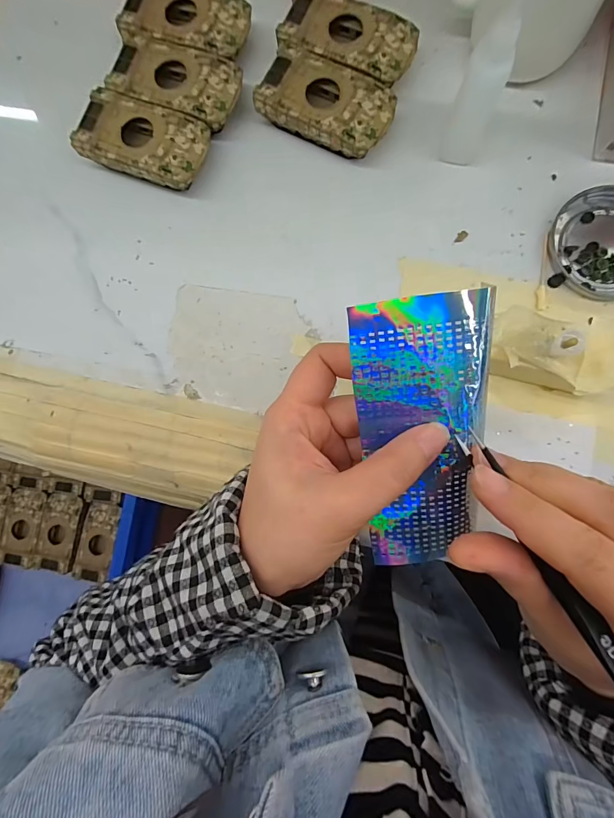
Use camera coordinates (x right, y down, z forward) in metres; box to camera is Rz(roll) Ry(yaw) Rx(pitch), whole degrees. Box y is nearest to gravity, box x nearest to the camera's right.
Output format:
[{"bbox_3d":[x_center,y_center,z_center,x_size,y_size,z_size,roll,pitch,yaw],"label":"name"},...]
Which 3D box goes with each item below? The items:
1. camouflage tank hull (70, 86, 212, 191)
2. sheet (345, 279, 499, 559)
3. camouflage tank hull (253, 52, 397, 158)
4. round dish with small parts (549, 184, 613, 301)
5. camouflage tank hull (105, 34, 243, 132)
[{"bbox_3d":[-0.121,-0.198,0.290,0.094,0.022,0.053,21,86,6],"label":"camouflage tank hull"},{"bbox_3d":[0.053,0.011,0.176,0.060,0.011,0.122,-2,100,4],"label":"sheet"},{"bbox_3d":[0.014,-0.220,0.281,0.094,0.020,0.051,26,87,6],"label":"camouflage tank hull"},{"bbox_3d":[0.211,-0.116,0.267,0.076,0.008,0.077,0,84,4],"label":"round dish with small parts"},{"bbox_3d":[-0.097,-0.245,0.292,0.095,0.019,0.051,22,86,6],"label":"camouflage tank hull"}]

